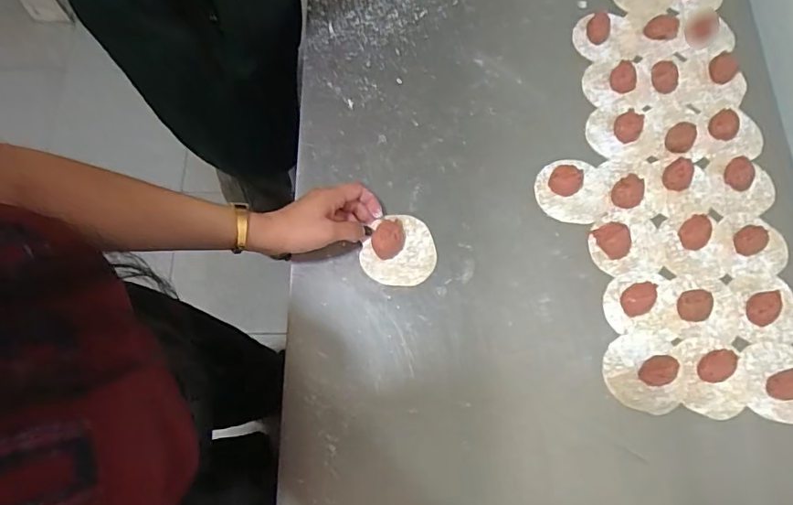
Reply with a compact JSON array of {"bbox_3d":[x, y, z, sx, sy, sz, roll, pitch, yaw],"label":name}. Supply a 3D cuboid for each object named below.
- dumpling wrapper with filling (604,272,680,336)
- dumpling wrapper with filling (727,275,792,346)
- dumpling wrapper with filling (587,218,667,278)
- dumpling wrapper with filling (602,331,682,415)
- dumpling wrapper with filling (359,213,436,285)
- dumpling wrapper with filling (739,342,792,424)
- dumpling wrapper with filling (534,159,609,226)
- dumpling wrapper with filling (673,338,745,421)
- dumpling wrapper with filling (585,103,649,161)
[{"bbox_3d":[0.270,0.053,0.573,0.079,0.019,0.069,1,72,0],"label":"dumpling wrapper with filling"},{"bbox_3d":[0.413,0.062,0.578,0.071,0.016,0.073,-2,72,-1],"label":"dumpling wrapper with filling"},{"bbox_3d":[0.265,-0.008,0.596,0.084,0.020,0.068,-6,72,-2],"label":"dumpling wrapper with filling"},{"bbox_3d":[0.261,0.123,0.549,0.079,0.020,0.082,0,72,-1],"label":"dumpling wrapper with filling"},{"bbox_3d":[0.002,-0.004,0.582,0.082,0.025,0.079,0,72,-1],"label":"dumpling wrapper with filling"},{"bbox_3d":[0.407,0.135,0.550,0.074,0.017,0.080,1,72,0],"label":"dumpling wrapper with filling"},{"bbox_3d":[0.208,-0.075,0.616,0.084,0.020,0.078,0,72,-1],"label":"dumpling wrapper with filling"},{"bbox_3d":[0.334,0.131,0.552,0.065,0.017,0.082,-1,72,-1],"label":"dumpling wrapper with filling"},{"bbox_3d":[0.274,-0.151,0.646,0.076,0.012,0.072,0,72,-1],"label":"dumpling wrapper with filling"}]

